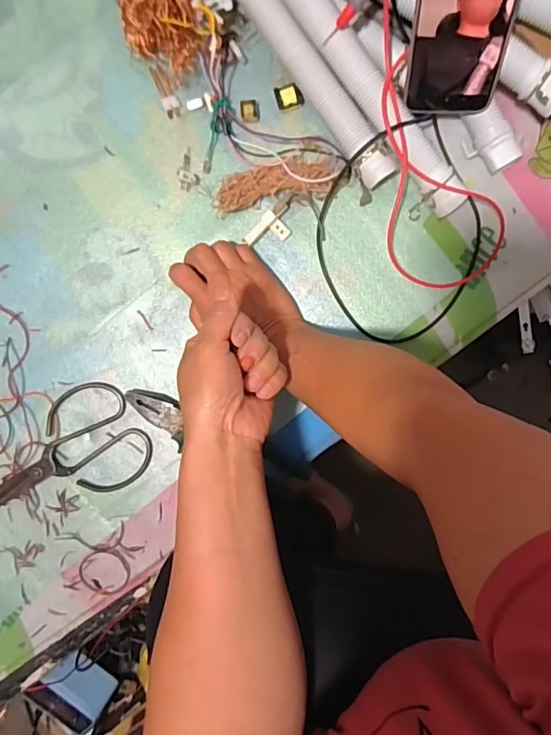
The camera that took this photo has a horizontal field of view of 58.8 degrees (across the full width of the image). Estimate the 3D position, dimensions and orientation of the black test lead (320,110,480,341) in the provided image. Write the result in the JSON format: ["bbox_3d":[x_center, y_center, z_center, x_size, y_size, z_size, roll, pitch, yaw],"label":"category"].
[{"bbox_3d":[0.122,-0.124,0.463,0.166,0.044,0.186,-27,92,4],"label":"black test lead"}]

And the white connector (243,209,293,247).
[{"bbox_3d":[-0.007,-0.130,0.478,0.030,0.015,0.040,44,94,-1],"label":"white connector"}]

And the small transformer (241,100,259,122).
[{"bbox_3d":[-0.025,-0.251,0.479,0.017,0.016,0.016,-4,94,3],"label":"small transformer"}]

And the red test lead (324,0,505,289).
[{"bbox_3d":[0.135,-0.220,0.431,0.120,0.101,0.310,-16,116,3],"label":"red test lead"}]

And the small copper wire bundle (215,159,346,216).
[{"bbox_3d":[0.001,-0.176,0.470,0.117,0.027,0.034,-11,93,3],"label":"small copper wire bundle"}]

